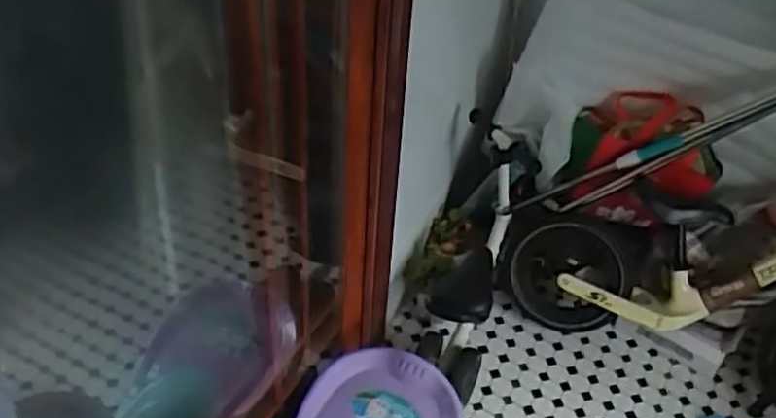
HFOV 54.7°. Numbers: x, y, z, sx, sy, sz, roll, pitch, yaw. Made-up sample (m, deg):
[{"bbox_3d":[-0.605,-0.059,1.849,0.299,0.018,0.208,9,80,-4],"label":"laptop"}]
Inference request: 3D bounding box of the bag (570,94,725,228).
[{"bbox_3d":[0.577,-0.095,1.718,0.330,0.292,0.113,17,44,15],"label":"bag"}]

